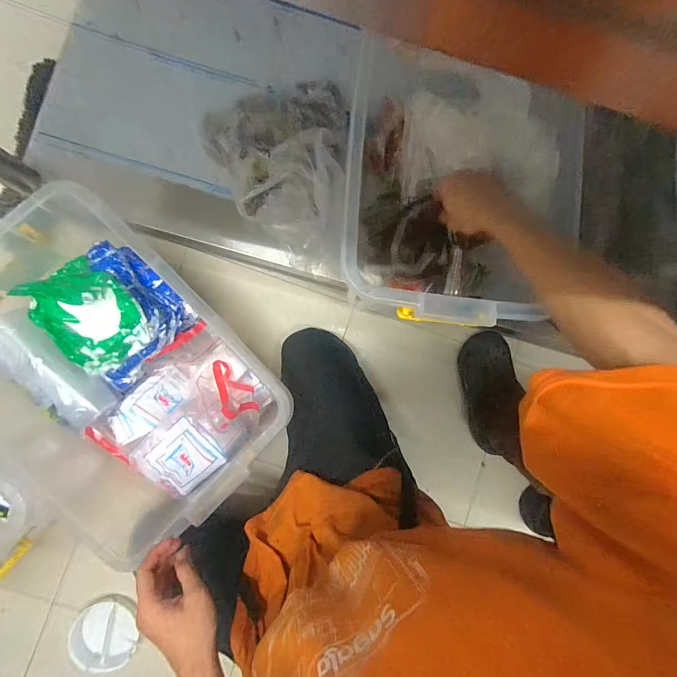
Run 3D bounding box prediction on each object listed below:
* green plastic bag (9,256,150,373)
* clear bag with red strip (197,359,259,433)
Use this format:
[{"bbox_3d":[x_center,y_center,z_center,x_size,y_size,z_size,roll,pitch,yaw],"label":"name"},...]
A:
[{"bbox_3d":[-0.441,-0.047,0.620,0.149,0.061,0.198,-39,90,-5],"label":"green plastic bag"},{"bbox_3d":[-0.196,0.105,0.644,0.080,0.103,0.133,-24,89,-5],"label":"clear bag with red strip"}]

